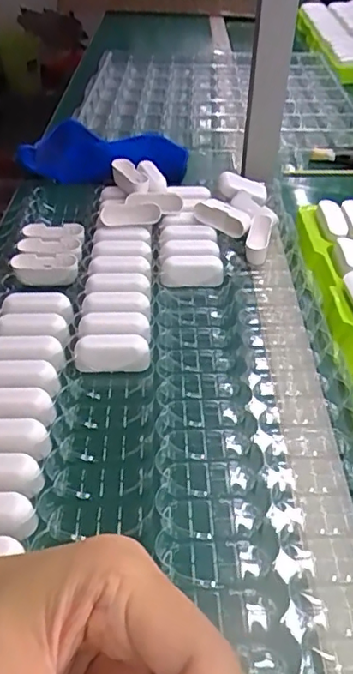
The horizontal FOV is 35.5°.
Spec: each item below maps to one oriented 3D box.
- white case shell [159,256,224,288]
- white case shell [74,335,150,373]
[{"bbox_3d":[0.016,-0.066,0.570,0.064,0.026,0.024,-4,41,-7],"label":"white case shell"},{"bbox_3d":[-0.056,0.016,0.480,0.063,0.025,0.023,-1,40,-3],"label":"white case shell"}]

